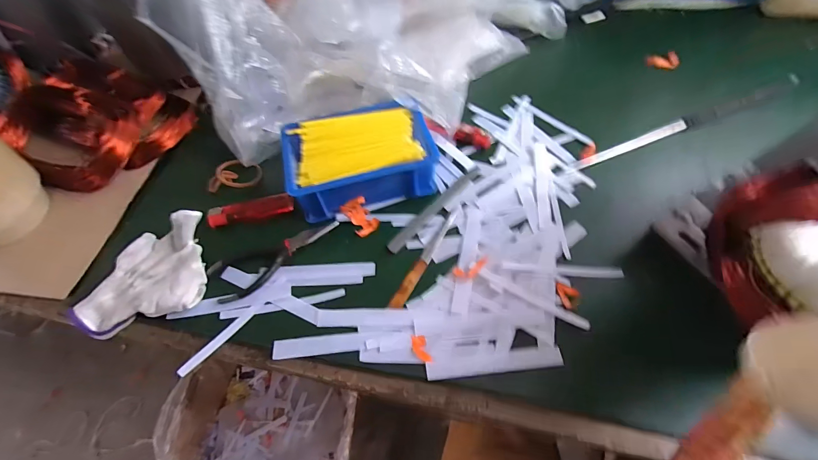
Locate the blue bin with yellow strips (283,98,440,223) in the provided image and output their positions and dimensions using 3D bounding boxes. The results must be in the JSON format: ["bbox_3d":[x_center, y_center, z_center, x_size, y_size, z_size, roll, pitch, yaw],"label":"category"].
[{"bbox_3d":[-0.050,-0.072,0.382,0.146,0.059,0.095,-12,58,-3],"label":"blue bin with yellow strips"}]

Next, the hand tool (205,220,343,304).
[{"bbox_3d":[-0.132,0.020,0.361,0.126,0.006,0.049,-35,65,-14],"label":"hand tool"}]

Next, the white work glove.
[{"bbox_3d":[-0.239,0.042,0.332,0.112,0.036,0.088,-19,58,-7],"label":"white work glove"}]

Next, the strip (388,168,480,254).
[{"bbox_3d":[0.026,-0.024,0.381,0.017,0.004,0.132,37,67,27],"label":"strip"}]

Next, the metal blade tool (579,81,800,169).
[{"bbox_3d":[0.312,-0.121,0.408,0.281,0.004,0.017,-19,60,-9],"label":"metal blade tool"}]

